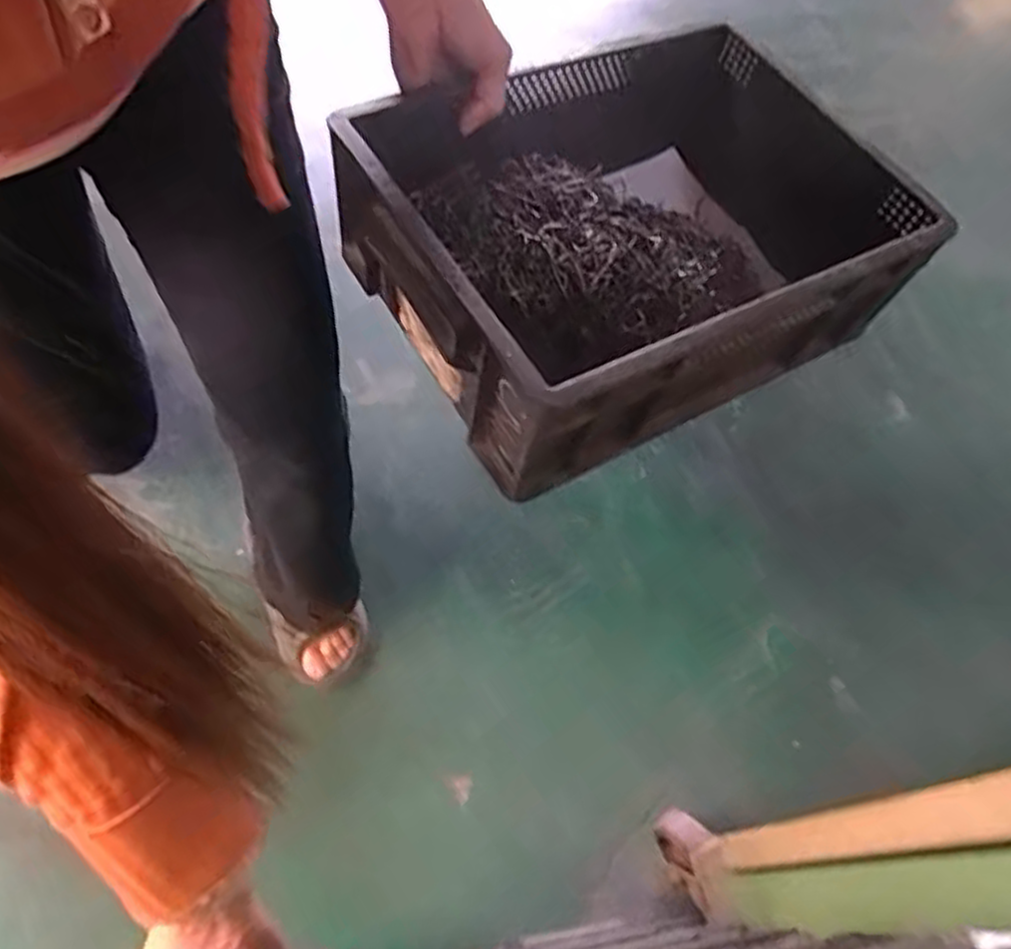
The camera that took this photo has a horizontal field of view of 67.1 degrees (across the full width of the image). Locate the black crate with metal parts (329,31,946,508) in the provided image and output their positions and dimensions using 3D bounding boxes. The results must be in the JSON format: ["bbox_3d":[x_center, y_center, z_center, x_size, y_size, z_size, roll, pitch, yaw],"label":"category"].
[{"bbox_3d":[0.080,-0.163,0.520,0.328,0.133,0.257,-25,66,-17],"label":"black crate with metal parts"}]

